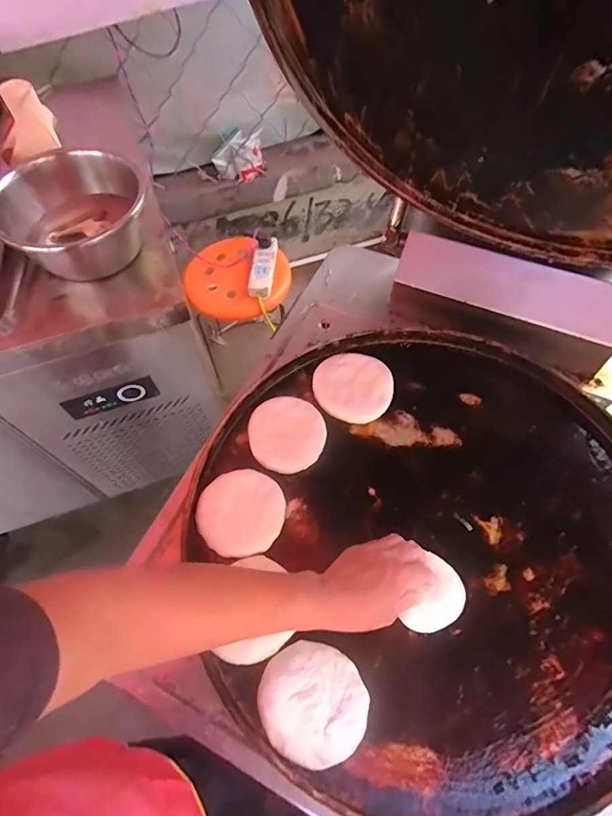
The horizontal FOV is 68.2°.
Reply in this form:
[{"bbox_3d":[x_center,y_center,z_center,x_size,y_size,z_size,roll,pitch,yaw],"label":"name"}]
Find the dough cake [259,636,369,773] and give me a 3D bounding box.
[{"bbox_3d":[0.008,0.299,0.460,0.107,0.021,0.101,-1,60,3],"label":"dough cake"}]

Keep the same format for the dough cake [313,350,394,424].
[{"bbox_3d":[0.069,-0.033,0.655,0.112,0.019,0.107,-1,60,3],"label":"dough cake"}]

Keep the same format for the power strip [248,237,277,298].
[{"bbox_3d":[-0.113,-0.370,1.170,0.057,0.031,0.165,3,60,5],"label":"power strip"}]

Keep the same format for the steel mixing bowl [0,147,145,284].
[{"bbox_3d":[-0.342,-0.282,0.681,0.204,0.102,0.217,-1,60,3],"label":"steel mixing bowl"}]

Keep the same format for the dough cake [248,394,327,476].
[{"bbox_3d":[-0.026,0.033,0.620,0.100,0.020,0.110,-1,60,3],"label":"dough cake"}]

